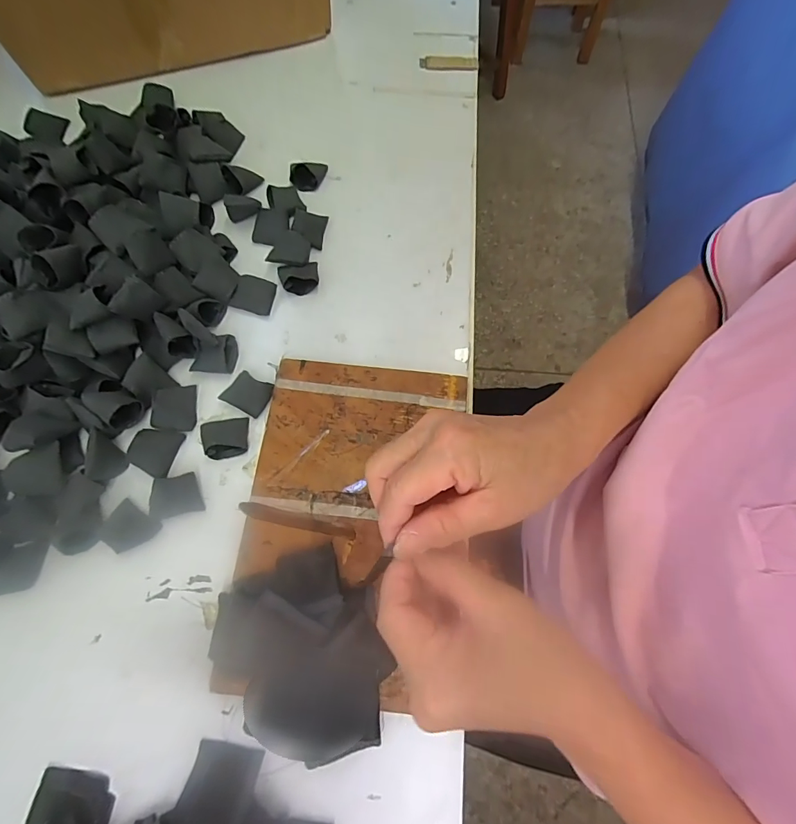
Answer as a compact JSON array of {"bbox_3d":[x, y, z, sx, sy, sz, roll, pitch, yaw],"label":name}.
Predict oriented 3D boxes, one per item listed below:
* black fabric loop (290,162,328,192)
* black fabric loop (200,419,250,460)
[{"bbox_3d":[-0.098,-0.266,0.467,0.043,0.020,0.027,-21,73,-9],"label":"black fabric loop"},{"bbox_3d":[-0.155,0.022,0.367,0.040,0.013,0.035,-6,71,-5],"label":"black fabric loop"}]

